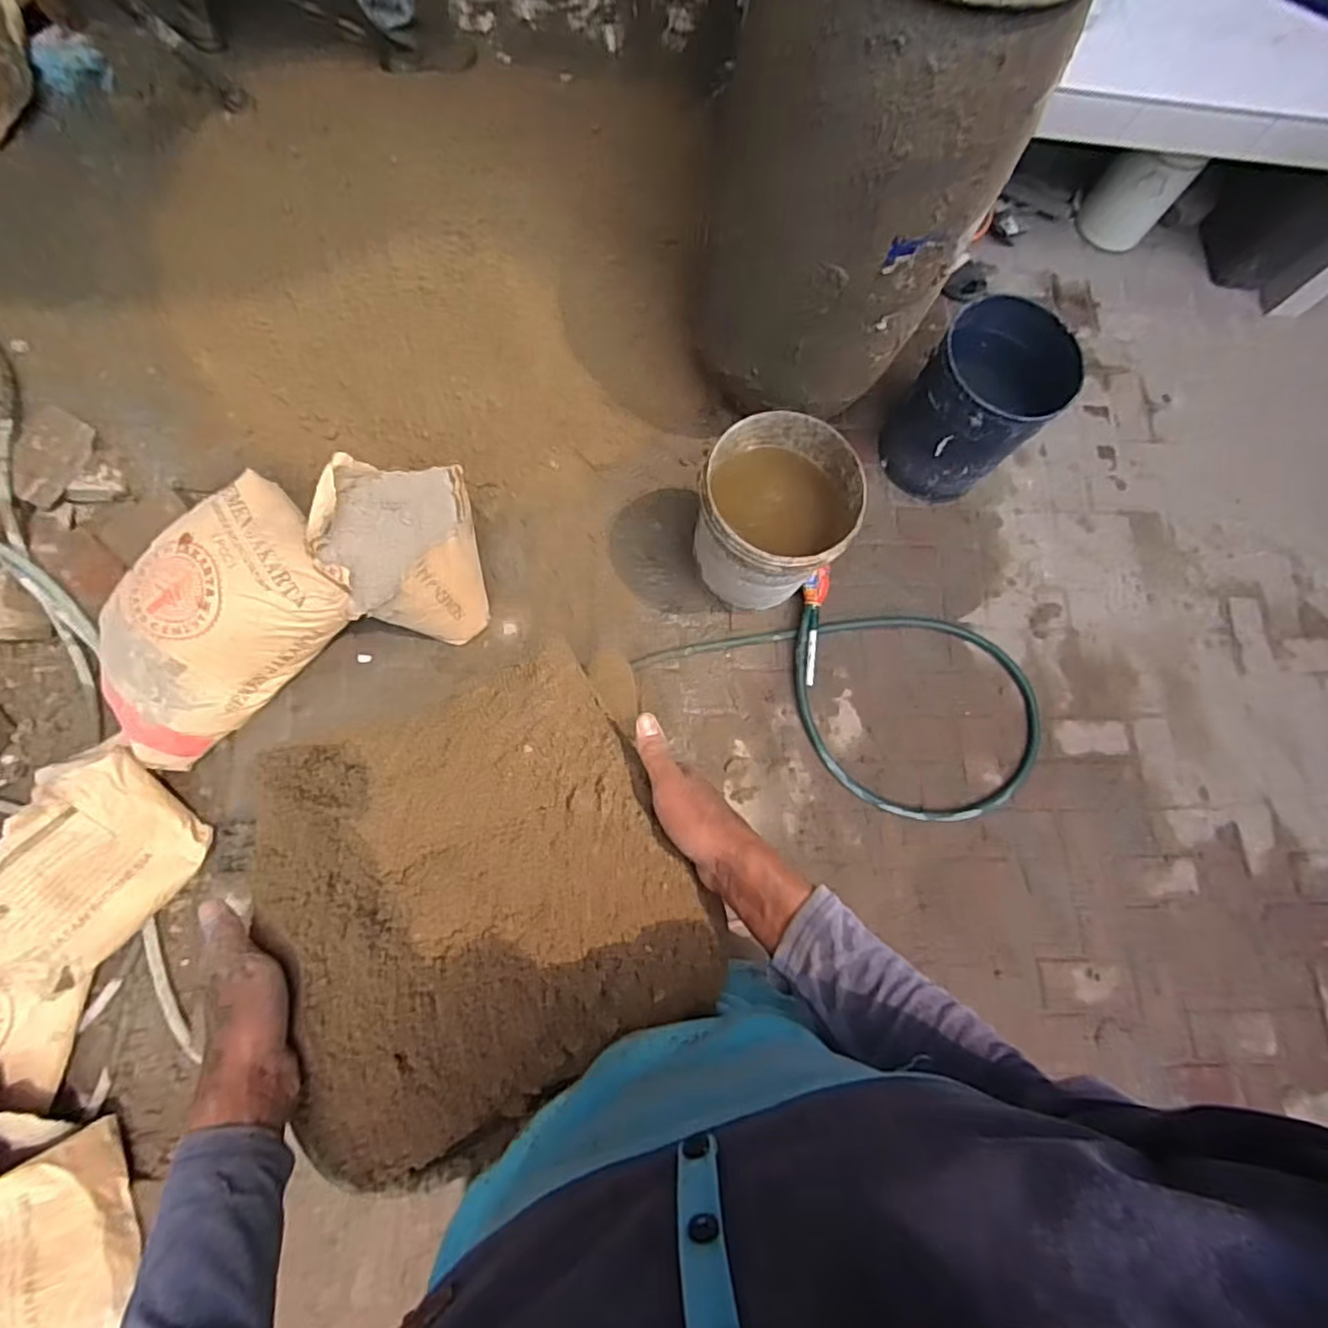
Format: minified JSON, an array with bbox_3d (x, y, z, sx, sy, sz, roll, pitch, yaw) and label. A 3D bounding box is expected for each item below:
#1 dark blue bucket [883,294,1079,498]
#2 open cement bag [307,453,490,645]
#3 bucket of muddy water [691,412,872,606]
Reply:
[{"bbox_3d":[0.713,-0.601,1.549,0.300,0.354,0.296,2,74,-6],"label":"dark blue bucket"},{"bbox_3d":[-0.539,-0.222,1.378,0.294,0.256,0.296,-6,75,-8],"label":"open cement bag"},{"bbox_3d":[0.227,-0.301,1.396,0.296,0.310,0.319,26,73,1],"label":"bucket of muddy water"}]

